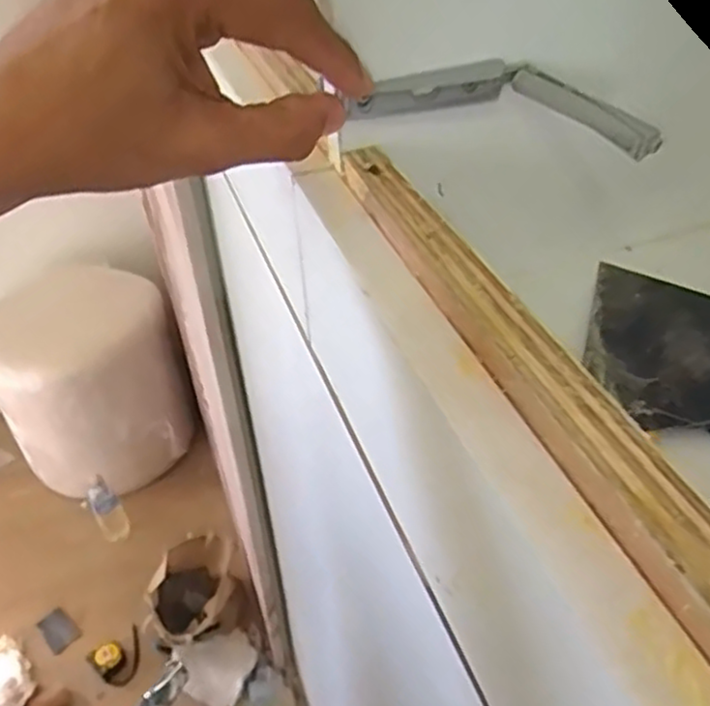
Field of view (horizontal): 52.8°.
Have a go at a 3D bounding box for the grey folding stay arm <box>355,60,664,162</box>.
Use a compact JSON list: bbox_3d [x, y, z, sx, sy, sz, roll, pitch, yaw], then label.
[{"bbox_3d":[0.065,-0.111,0.313,0.126,0.022,0.043,7,41,12],"label":"grey folding stay arm"}]

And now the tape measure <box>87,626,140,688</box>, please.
[{"bbox_3d":[-0.500,0.646,1.526,0.109,0.043,0.104,-2,40,2],"label":"tape measure"}]

